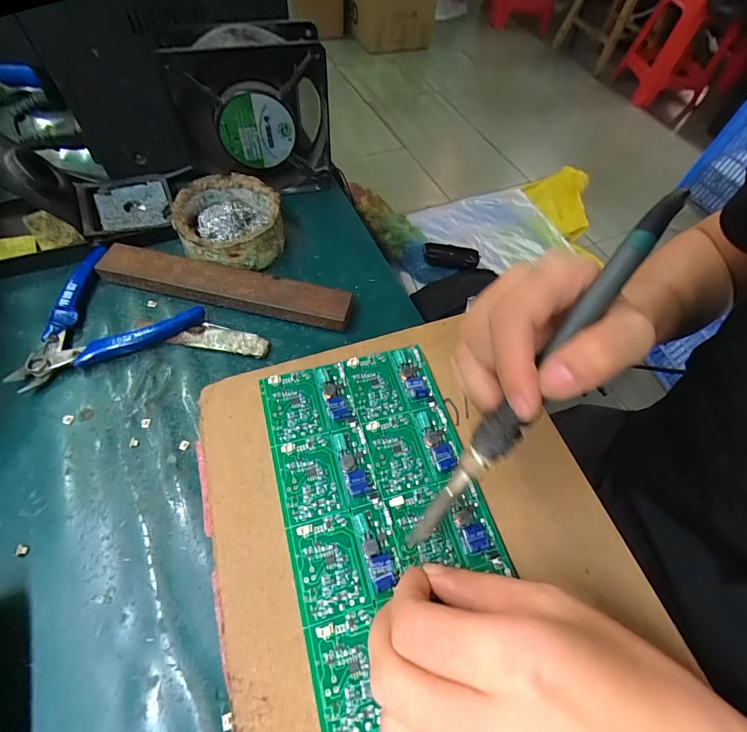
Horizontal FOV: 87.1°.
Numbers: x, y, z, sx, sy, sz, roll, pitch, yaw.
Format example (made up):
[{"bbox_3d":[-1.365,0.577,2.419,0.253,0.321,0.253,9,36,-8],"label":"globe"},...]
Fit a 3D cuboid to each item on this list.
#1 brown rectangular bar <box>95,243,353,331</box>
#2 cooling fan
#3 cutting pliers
[{"bbox_3d":[-0.115,-0.063,0.308,0.198,0.012,0.030,14,59,3],"label":"brown rectangular bar"},{"bbox_3d":[-0.098,-0.209,0.335,0.116,0.116,0.044,-11,61,-12],"label":"cooling fan"},{"bbox_3d":[-0.206,-0.048,0.297,0.124,0.012,0.105,-25,64,-19],"label":"cutting pliers"}]

